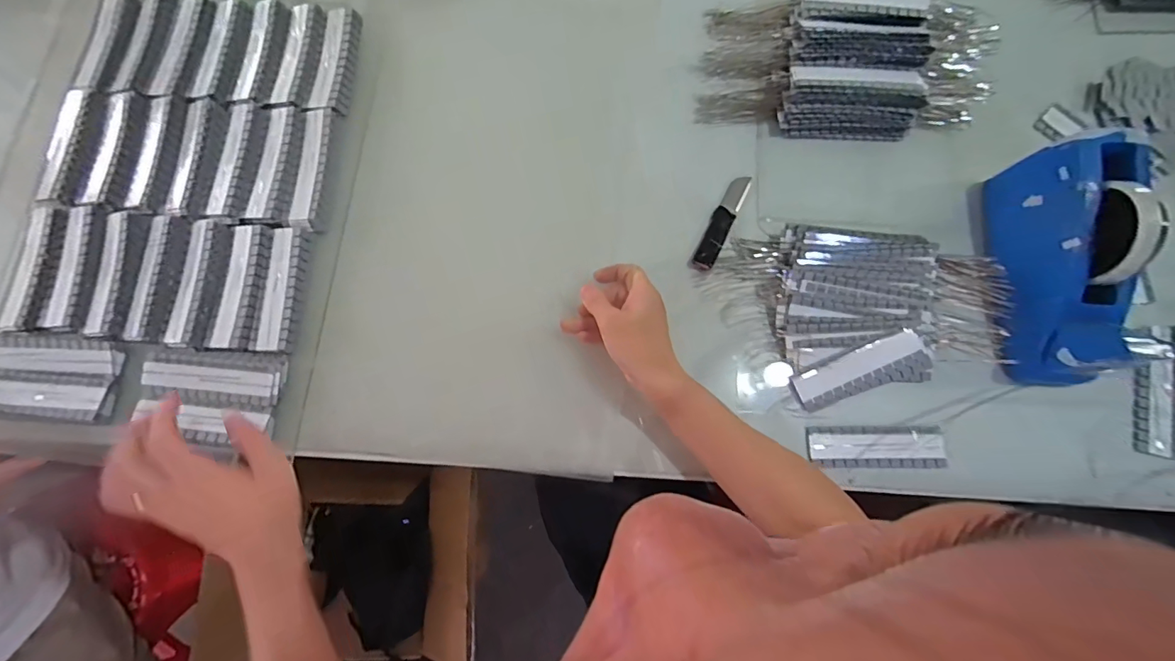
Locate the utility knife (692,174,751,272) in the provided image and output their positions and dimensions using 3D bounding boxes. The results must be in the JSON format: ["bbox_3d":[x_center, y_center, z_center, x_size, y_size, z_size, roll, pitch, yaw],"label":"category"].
[{"bbox_3d":[0.143,-0.116,0.525,0.023,0.008,0.114,24,80,6],"label":"utility knife"}]

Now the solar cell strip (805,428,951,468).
[{"bbox_3d":[0.279,0.112,0.477,0.127,0.004,0.038,0,78,2],"label":"solar cell strip"}]

